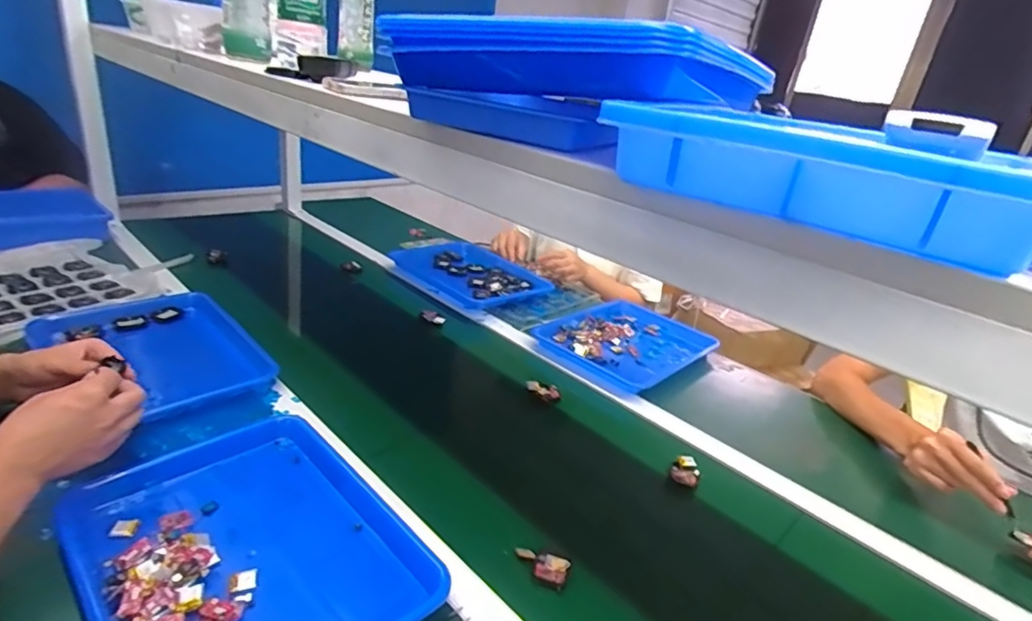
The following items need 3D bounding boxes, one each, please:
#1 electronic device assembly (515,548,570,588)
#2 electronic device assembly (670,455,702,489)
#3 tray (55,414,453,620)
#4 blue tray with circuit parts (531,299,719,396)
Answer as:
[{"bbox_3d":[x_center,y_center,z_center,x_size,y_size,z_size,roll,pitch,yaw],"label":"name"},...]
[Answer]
[{"bbox_3d":[0.026,0.270,0.590,0.057,0.014,0.031,16,26,18],"label":"electronic device assembly"},{"bbox_3d":[0.233,0.217,0.757,0.036,0.022,0.047,18,26,22],"label":"electronic device assembly"},{"bbox_3d":[-0.256,0.234,0.543,0.342,0.038,0.266,28,31,37],"label":"tray"},{"bbox_3d":[0.226,0.061,1.106,0.357,0.031,0.258,-16,34,-42],"label":"blue tray with circuit parts"}]

